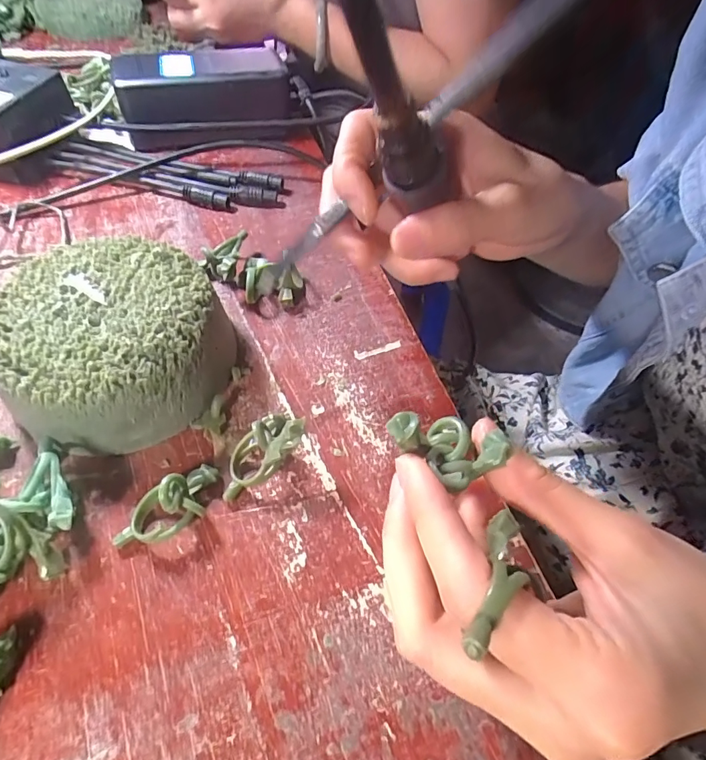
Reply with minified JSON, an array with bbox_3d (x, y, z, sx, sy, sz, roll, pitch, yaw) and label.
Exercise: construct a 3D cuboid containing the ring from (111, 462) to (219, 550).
[{"bbox_3d":[-0.077,0.053,0.189,0.047,0.022,0.022,-37,65,-27],"label":"ring"}]

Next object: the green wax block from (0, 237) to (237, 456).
[{"bbox_3d":[-0.115,-0.022,0.223,0.102,0.046,0.102,-27,61,-22],"label":"green wax block"}]

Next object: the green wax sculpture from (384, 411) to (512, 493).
[{"bbox_3d":[0.029,0.017,0.139,0.033,0.021,0.019,30,57,15],"label":"green wax sculpture"}]

